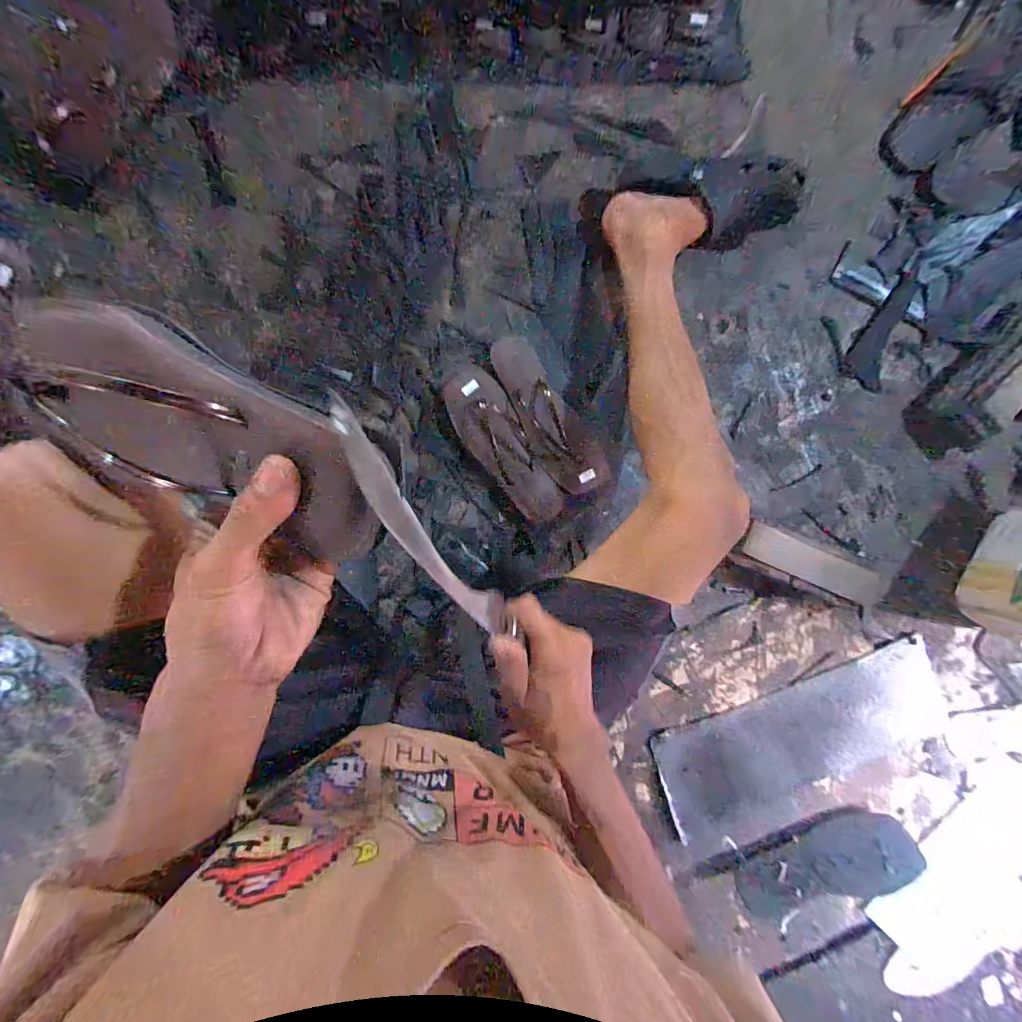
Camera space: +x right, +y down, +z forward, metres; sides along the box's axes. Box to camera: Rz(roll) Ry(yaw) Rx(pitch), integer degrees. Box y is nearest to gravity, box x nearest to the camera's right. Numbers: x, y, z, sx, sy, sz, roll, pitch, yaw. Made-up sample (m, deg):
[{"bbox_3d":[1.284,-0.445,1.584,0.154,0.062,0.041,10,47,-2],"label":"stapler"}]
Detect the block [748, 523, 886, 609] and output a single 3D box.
[{"bbox_3d":[0.460,0.085,0.670,0.246,0.022,0.050,22,90,-4],"label":"block"}]

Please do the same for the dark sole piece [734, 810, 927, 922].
[{"bbox_3d":[0.466,0.531,0.663,0.250,0.016,0.115,-24,82,8],"label":"dark sole piece"}]

